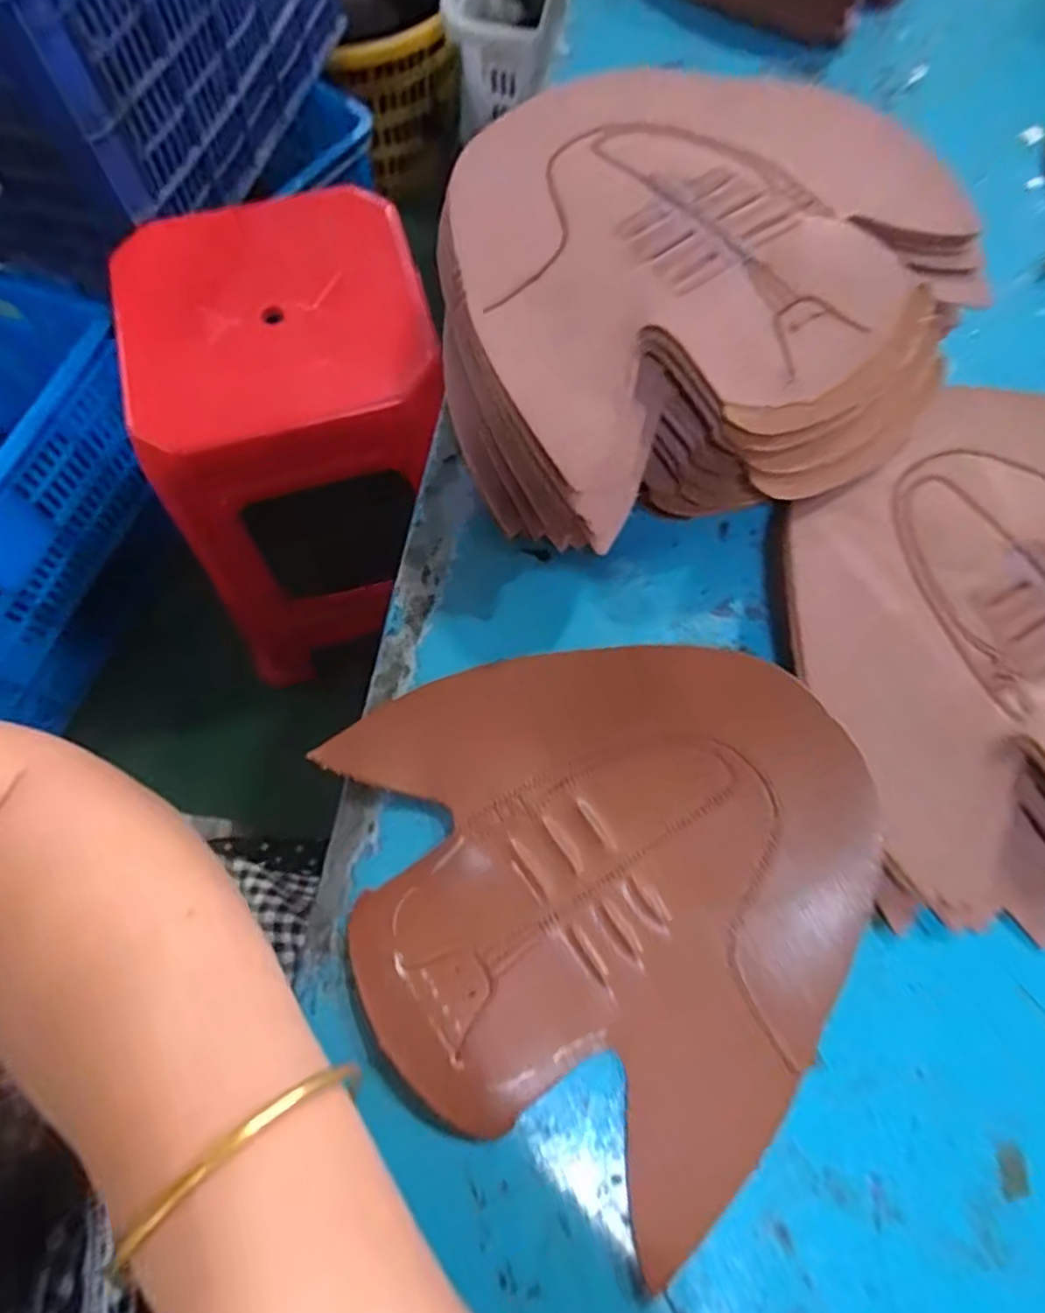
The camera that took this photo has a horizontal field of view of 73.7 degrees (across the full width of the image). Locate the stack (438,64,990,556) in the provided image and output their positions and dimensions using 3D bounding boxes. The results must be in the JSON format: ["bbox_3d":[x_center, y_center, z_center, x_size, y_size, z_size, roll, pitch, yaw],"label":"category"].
[{"bbox_3d":[0.068,-0.143,0.282,0.211,0.070,0.188,-17,70,-6],"label":"stack"}]

